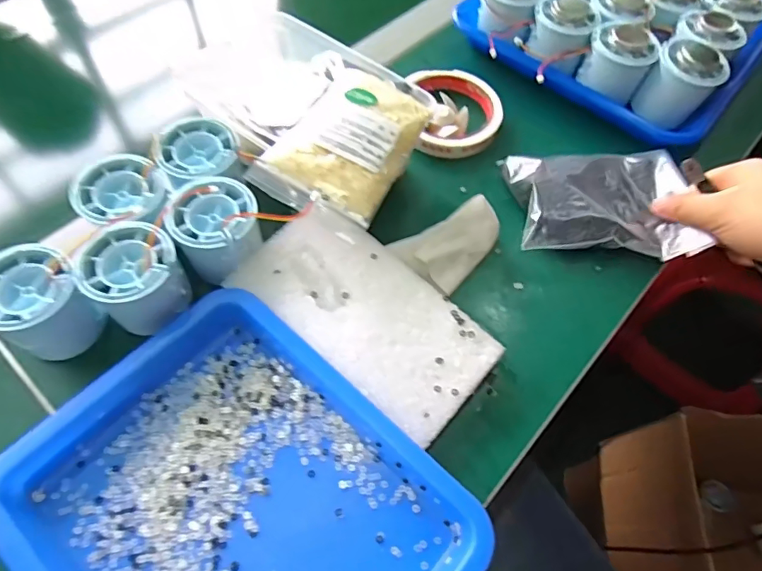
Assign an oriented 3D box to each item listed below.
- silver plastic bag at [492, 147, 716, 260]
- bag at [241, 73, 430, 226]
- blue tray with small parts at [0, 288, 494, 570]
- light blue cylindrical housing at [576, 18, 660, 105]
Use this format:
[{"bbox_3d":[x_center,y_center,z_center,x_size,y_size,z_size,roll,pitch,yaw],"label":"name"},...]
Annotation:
[{"bbox_3d":[0.164,-0.065,0.367,0.127,0.028,0.096,-4,57,1],"label":"silver plastic bag"},{"bbox_3d":[-0.020,-0.092,0.324,0.075,0.028,0.117,26,62,12],"label":"bag"},{"bbox_3d":[-0.071,0.120,0.258,0.213,0.049,0.175,38,65,18],"label":"blue tray with small parts"},{"bbox_3d":[0.203,-0.195,0.424,0.053,0.047,0.053,1,62,-2],"label":"light blue cylindrical housing"}]

